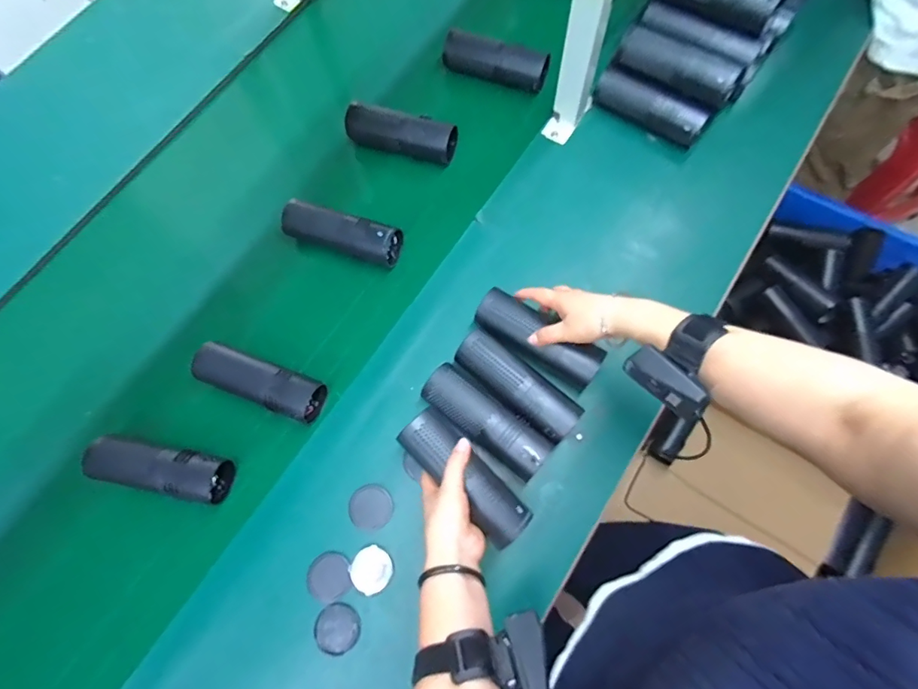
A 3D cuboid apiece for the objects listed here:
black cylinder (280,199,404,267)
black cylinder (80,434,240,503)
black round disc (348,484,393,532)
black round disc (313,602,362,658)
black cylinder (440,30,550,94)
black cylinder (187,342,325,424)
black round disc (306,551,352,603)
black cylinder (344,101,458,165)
[{"bbox_3d":[-0.163,-0.153,0.662,0.168,0.057,0.062,20,74,9],"label":"black cylinder"},{"bbox_3d":[-0.357,0.147,0.562,0.161,0.043,0.048,10,72,6],"label":"black cylinder"},{"bbox_3d":[-0.103,0.192,0.557,0.049,0.006,0.049,-1,71,2],"label":"black round disc"},{"bbox_3d":[-0.134,0.313,0.522,0.048,0.005,0.048,-1,71,2],"label":"black round disc"},{"bbox_3d":[0.057,-0.432,0.734,0.169,0.053,0.045,22,74,9],"label":"black cylinder"},{"bbox_3d":[-0.250,0.047,0.594,0.174,0.057,0.057,19,73,9],"label":"black cylinder"},{"bbox_3d":[-0.146,0.262,0.534,0.050,0.004,0.048,-1,71,2],"label":"black round disc"},{"bbox_3d":[-0.085,-0.308,0.693,0.170,0.048,0.048,14,73,7],"label":"black cylinder"}]

